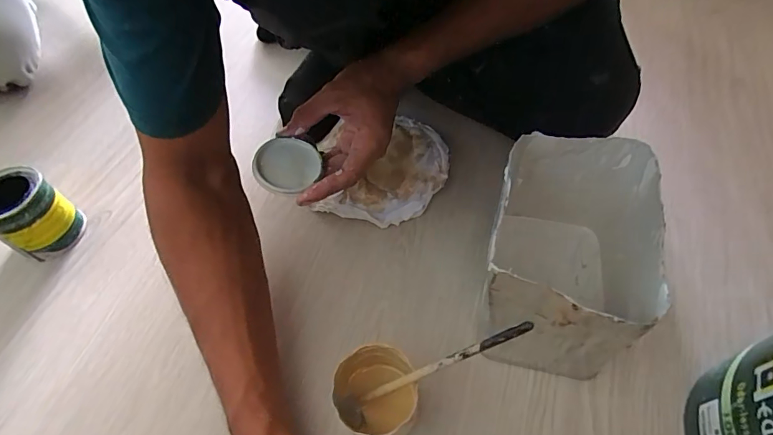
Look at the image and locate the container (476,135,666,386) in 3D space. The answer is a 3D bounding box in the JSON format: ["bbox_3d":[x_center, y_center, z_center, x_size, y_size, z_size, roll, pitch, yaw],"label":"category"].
[{"bbox_3d":[0.150,0.034,0.361,0.114,0.133,0.162,14,57,14],"label":"container"}]

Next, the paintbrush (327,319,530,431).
[{"bbox_3d":[0.020,0.114,0.298,0.010,0.201,0.027,20,46,-33],"label":"paintbrush"}]

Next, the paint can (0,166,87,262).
[{"bbox_3d":[-0.391,-0.002,0.464,0.072,0.080,0.070,-2,54,3],"label":"paint can"}]

